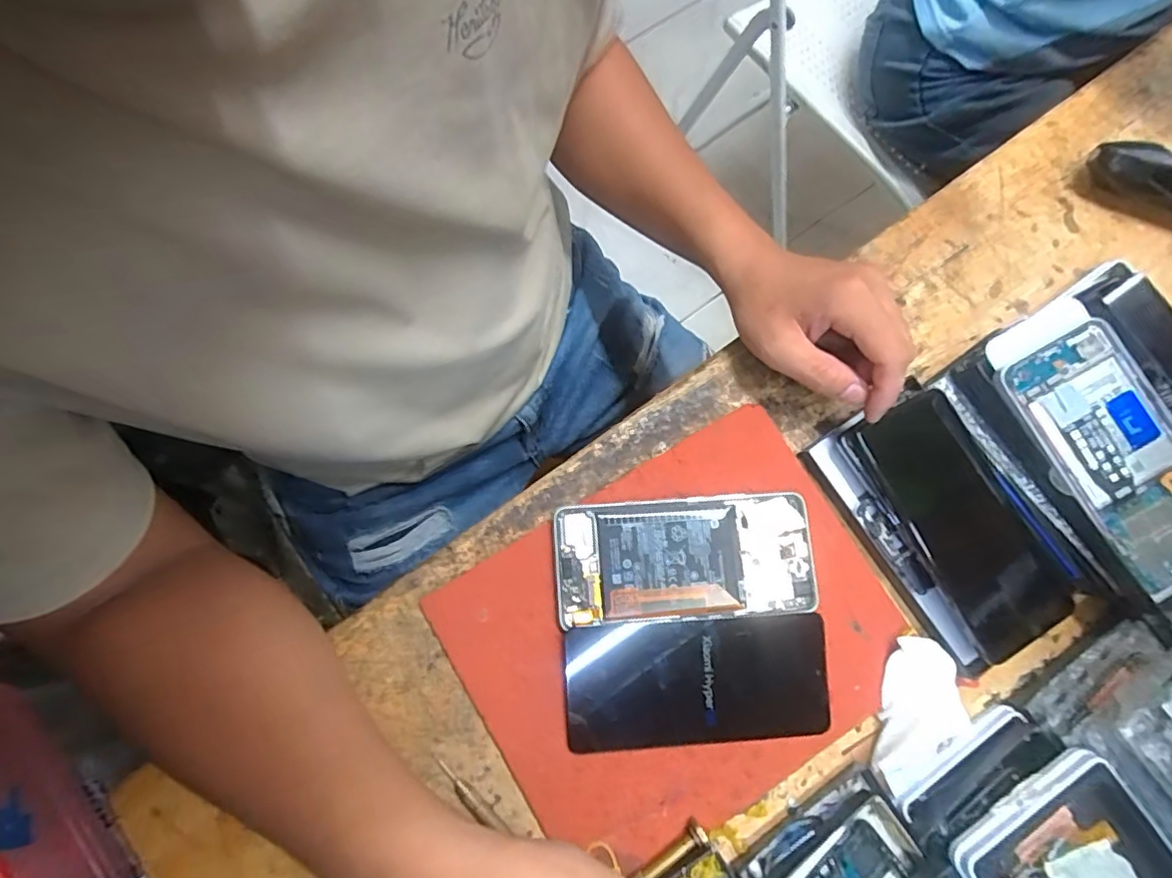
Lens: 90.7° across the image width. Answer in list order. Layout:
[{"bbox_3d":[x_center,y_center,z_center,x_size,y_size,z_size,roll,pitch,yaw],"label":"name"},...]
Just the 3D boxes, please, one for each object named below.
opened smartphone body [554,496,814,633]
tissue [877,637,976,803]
[{"bbox_3d":[0.061,0.074,0.358,0.157,0.009,0.071,-3,78,-4],"label":"opened smartphone body"},{"bbox_3d":[0.208,0.169,0.351,0.055,0.017,0.086,12,77,-1],"label":"tissue"}]

